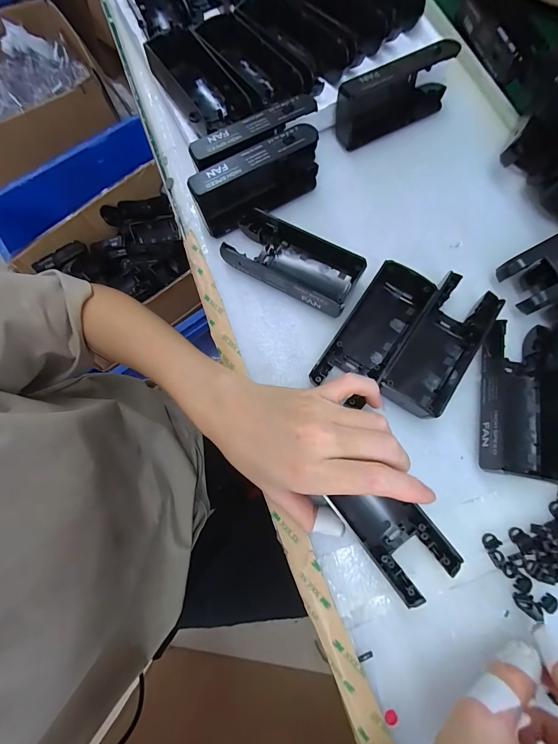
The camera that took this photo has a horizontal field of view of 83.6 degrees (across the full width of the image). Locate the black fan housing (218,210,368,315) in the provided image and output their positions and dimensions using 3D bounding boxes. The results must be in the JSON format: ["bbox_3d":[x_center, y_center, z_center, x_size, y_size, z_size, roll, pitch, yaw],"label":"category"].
[{"bbox_3d":[0.009,-0.086,0.248,0.105,0.028,0.046,29,79,8],"label":"black fan housing"}]

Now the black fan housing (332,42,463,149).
[{"bbox_3d":[0.101,-0.241,0.271,0.103,0.045,0.030,-24,77,-4],"label":"black fan housing"}]

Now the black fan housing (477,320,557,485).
[{"bbox_3d":[0.168,0.018,0.218,0.050,0.023,0.106,9,77,4],"label":"black fan housing"}]

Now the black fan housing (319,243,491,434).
[{"bbox_3d":[0.119,-0.018,0.228,0.052,0.027,0.108,34,80,9],"label":"black fan housing"}]

